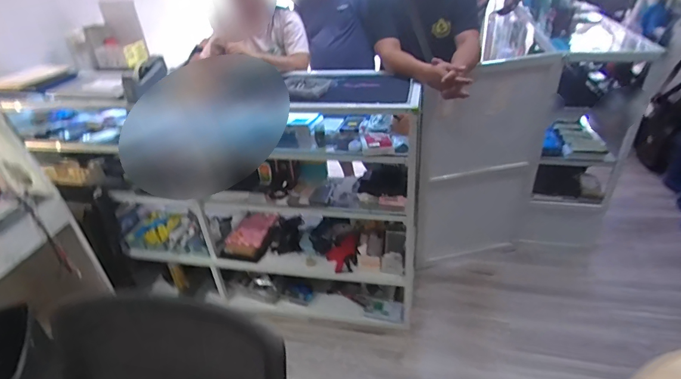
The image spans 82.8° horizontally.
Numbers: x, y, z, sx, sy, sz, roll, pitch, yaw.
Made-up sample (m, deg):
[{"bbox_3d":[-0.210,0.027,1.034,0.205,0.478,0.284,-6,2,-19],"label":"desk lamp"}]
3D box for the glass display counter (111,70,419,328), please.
[{"bbox_3d":[-0.382,0.061,1.826,1.453,1.128,0.470,5,34,14],"label":"glass display counter"}]

